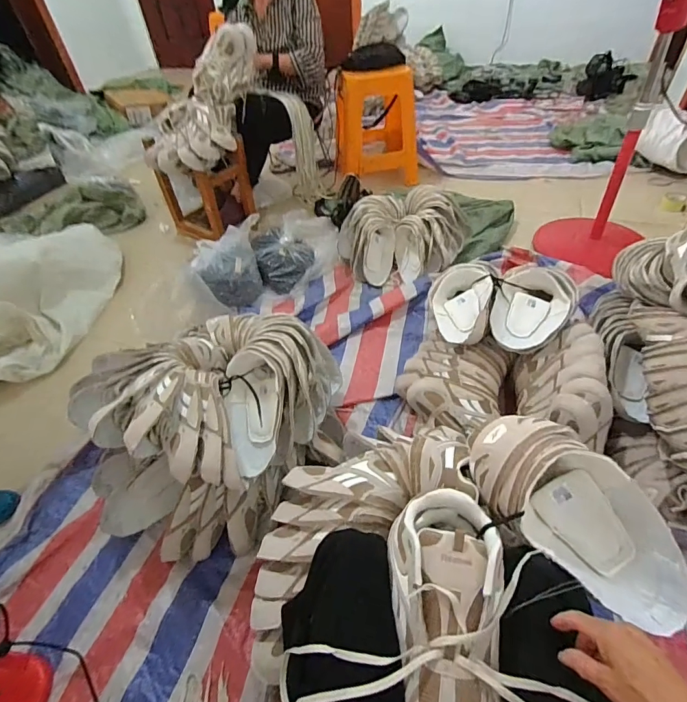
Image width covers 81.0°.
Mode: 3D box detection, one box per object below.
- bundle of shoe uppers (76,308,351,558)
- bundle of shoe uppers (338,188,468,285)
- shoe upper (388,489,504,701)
[{"bbox_3d":[-0.281,0.148,0.905,0.451,0.283,0.564,28,55,27],"label":"bundle of shoe uppers"},{"bbox_3d":[0.235,-0.446,1.478,0.480,0.188,0.373,-33,52,-24],"label":"bundle of shoe uppers"},{"bbox_3d":[0.118,0.293,0.438,0.128,0.072,0.262,0,59,5],"label":"shoe upper"}]

